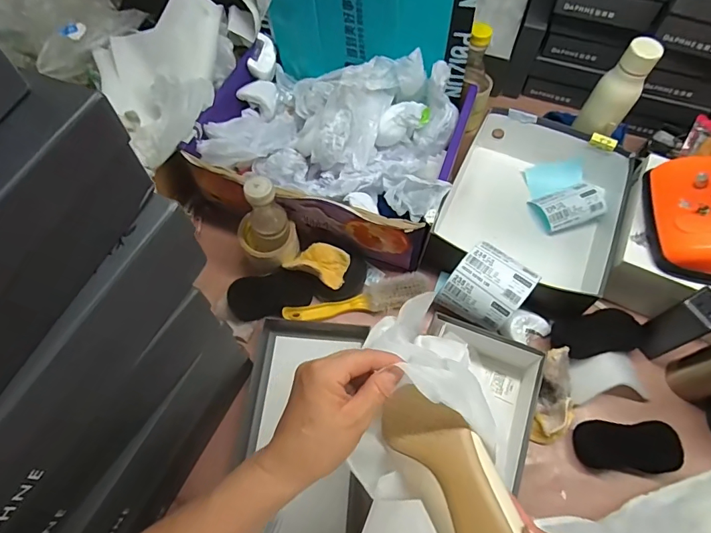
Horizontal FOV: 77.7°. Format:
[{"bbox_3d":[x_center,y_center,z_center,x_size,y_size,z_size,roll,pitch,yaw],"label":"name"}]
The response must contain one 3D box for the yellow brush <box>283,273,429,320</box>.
[{"bbox_3d":[0.006,0.058,0.686,0.225,0.035,0.053,-15,63,-7],"label":"yellow brush"}]

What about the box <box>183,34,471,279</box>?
[{"bbox_3d":[-0.038,-0.208,0.716,0.398,0.164,0.289,19,64,10],"label":"box"}]

